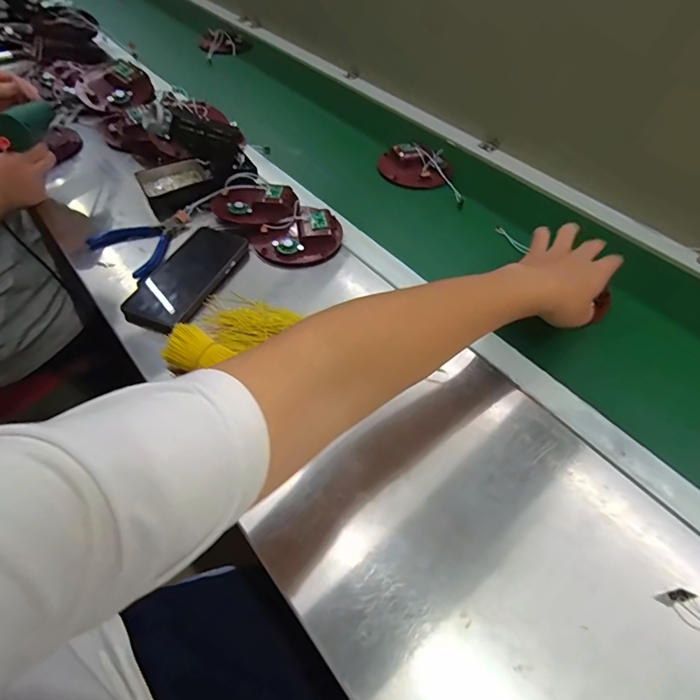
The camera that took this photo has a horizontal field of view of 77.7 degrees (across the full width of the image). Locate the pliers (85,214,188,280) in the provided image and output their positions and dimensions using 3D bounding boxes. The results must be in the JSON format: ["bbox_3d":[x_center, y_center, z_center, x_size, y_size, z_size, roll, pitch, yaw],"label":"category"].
[{"bbox_3d":[-0.270,-0.145,0.581,0.109,0.018,0.107,31,58,21],"label":"pliers"}]

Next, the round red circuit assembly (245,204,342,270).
[{"bbox_3d":[-0.064,-0.148,0.578,0.114,0.030,0.093,-28,58,-22],"label":"round red circuit assembly"}]

